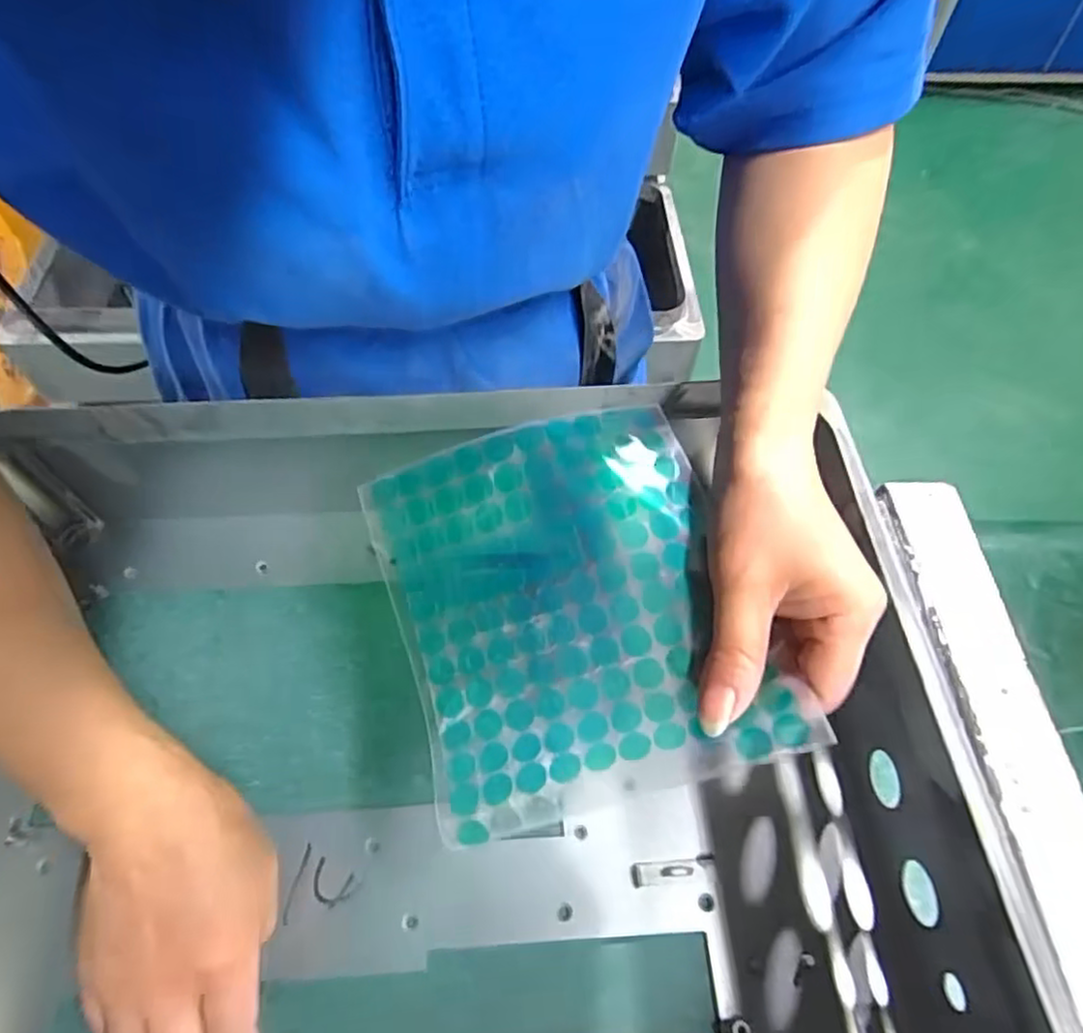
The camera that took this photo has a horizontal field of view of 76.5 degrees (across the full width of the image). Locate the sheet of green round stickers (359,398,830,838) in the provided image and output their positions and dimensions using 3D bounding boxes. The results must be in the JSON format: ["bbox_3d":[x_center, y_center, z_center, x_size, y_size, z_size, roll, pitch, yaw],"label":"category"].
[{"bbox_3d":[0.009,0.034,0.268,0.130,0.019,0.145,-20,73,5],"label":"sheet of green round stickers"}]

